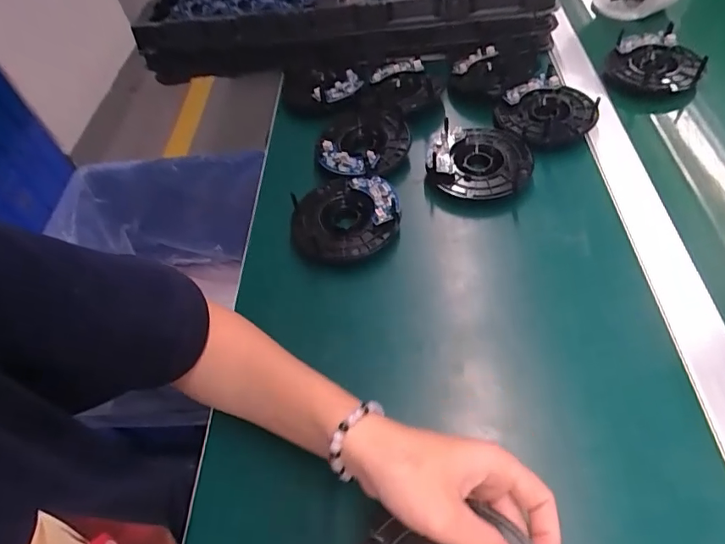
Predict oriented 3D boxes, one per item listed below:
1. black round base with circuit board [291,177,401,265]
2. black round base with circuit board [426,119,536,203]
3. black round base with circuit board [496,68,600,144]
[{"bbox_3d":[-0.016,-0.053,0.434,0.095,0.022,0.093,-4,53,6],"label":"black round base with circuit board"},{"bbox_3d":[0.113,-0.109,0.462,0.096,0.019,0.091,0,54,0],"label":"black round base with circuit board"},{"bbox_3d":[0.193,-0.169,0.490,0.098,0.020,0.087,-35,56,-17],"label":"black round base with circuit board"}]

